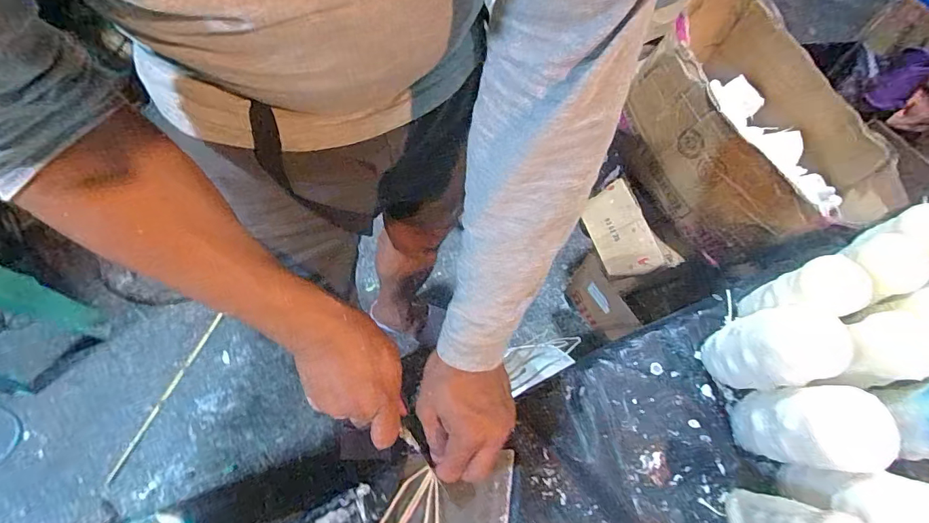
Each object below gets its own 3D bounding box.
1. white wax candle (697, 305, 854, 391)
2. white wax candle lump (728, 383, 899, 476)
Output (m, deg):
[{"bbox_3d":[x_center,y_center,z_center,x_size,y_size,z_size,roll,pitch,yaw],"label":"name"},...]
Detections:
[{"bbox_3d":[0.275,0.082,0.405,0.061,0.114,0.066,-10,67,-6],"label":"white wax candle"},{"bbox_3d":[0.282,0.139,0.370,0.066,0.107,0.061,1,66,-1],"label":"white wax candle lump"}]

